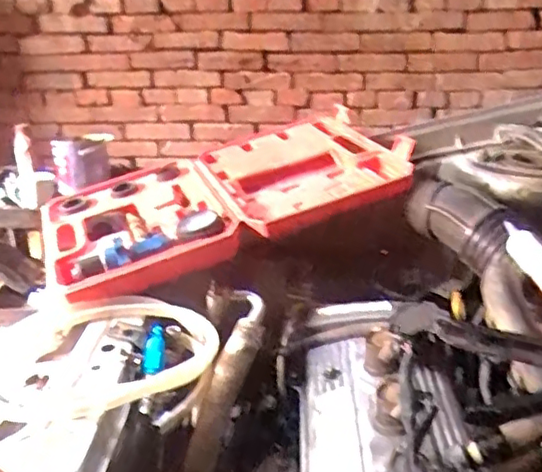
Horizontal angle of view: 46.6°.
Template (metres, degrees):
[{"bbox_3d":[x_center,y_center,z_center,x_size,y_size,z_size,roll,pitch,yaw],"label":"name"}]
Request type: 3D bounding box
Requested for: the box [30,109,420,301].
[{"bbox_3d":[-0.072,-0.056,0.863,0.453,0.100,0.274,-8,25,-16],"label":"box"}]

